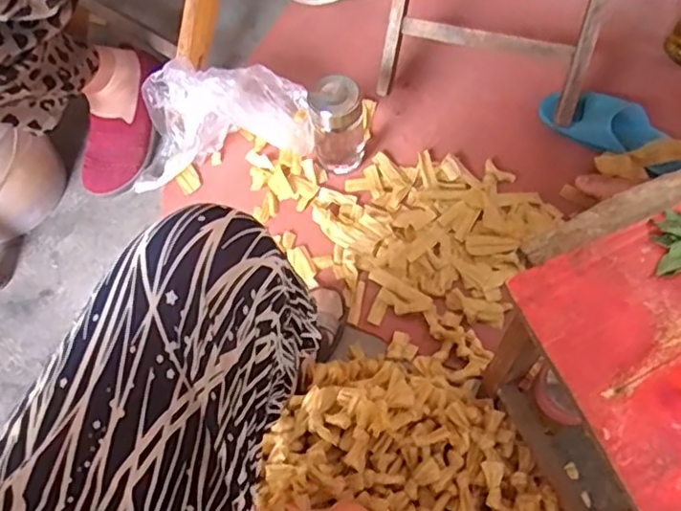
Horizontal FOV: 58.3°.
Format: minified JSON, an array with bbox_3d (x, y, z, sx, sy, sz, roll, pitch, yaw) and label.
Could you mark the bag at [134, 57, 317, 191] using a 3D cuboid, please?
[{"bbox_3d":[-0.180,-0.206,0.913,0.272,0.170,0.132,-6,64,0],"label":"bag"}]

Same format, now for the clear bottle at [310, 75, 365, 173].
[{"bbox_3d":[-0.002,-0.195,0.903,0.078,0.155,0.072,-5,64,1],"label":"clear bottle"}]

